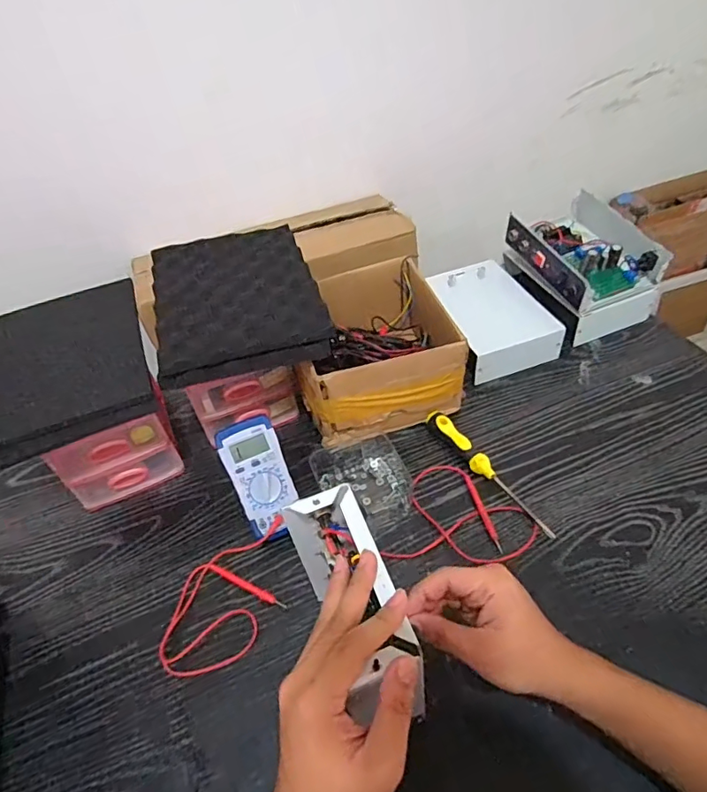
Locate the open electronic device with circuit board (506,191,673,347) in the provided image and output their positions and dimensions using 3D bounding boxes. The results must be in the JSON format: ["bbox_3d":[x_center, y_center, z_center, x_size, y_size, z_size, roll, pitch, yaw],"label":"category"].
[{"bbox_3d":[0.357,-0.202,0.812,0.173,0.122,0.207,-15,49,-8],"label":"open electronic device with circuit board"}]

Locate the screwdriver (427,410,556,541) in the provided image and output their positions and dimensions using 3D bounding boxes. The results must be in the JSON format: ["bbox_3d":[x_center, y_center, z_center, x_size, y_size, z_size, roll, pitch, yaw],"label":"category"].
[{"bbox_3d":[0.165,0.091,0.625,0.022,0.028,0.208,-30,52,-20],"label":"screwdriver"}]

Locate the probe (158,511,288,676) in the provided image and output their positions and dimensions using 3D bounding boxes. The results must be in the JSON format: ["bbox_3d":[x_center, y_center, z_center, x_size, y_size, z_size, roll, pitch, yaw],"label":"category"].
[{"bbox_3d":[-0.140,0.213,0.545,0.130,0.028,0.145,-8,48,-1],"label":"probe"}]

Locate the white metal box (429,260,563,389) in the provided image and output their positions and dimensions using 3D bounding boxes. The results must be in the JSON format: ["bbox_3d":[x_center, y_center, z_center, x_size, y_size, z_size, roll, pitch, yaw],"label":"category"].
[{"bbox_3d":[0.212,-0.122,0.790,0.141,0.065,0.207,-16,49,-9],"label":"white metal box"}]

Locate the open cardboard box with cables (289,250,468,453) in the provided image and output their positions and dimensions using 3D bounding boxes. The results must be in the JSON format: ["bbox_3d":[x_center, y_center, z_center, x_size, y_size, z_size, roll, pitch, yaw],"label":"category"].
[{"bbox_3d":[0.026,-0.071,0.717,0.205,0.122,0.233,-12,48,-5],"label":"open cardboard box with cables"}]

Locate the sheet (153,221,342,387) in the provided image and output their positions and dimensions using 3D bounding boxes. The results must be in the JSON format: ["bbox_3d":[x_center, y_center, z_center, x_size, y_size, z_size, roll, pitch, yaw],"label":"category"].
[{"bbox_3d":[-0.148,-0.128,0.648,0.196,0.037,0.251,-14,48,-7],"label":"sheet"}]

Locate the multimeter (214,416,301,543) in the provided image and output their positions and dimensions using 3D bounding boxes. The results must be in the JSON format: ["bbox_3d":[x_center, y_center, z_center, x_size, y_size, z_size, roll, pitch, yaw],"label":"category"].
[{"bbox_3d":[-0.108,0.097,0.597,0.066,0.034,0.137,-24,88,-15],"label":"multimeter"}]

